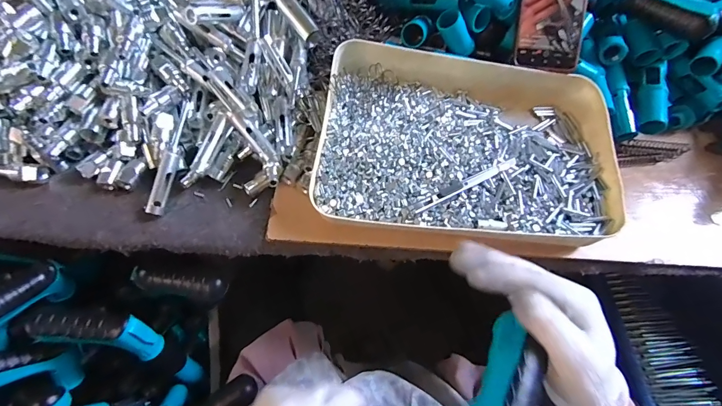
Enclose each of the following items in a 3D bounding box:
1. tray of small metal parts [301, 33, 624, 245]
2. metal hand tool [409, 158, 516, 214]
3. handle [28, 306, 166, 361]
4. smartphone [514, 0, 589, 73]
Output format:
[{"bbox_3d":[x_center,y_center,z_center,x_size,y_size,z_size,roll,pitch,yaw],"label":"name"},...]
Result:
[{"bbox_3d":[0.122,-0.075,0.424,0.328,0.068,0.252,7,61,1],"label":"tray of small metal parts"},{"bbox_3d":[0.112,-0.020,0.381,0.135,0.011,0.012,-25,65,-15],"label":"metal hand tool"},{"bbox_3d":[-0.305,0.151,0.429,0.137,0.049,0.041,24,58,-24],"label":"handle"},{"bbox_3d":[0.232,-0.244,0.435,0.077,0.015,0.163,4,96,-1],"label":"smartphone"}]

